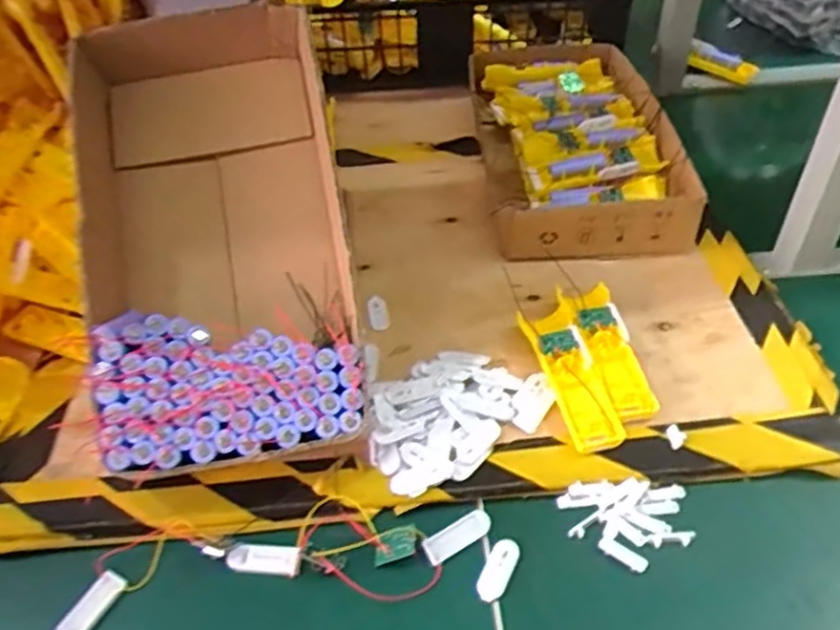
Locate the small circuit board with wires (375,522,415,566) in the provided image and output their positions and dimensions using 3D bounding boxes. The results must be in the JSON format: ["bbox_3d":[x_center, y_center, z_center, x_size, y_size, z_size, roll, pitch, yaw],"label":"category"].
[{"bbox_3d":[-0.020,0.180,0.540,0.036,0.004,0.023,-19,82,-2],"label":"small circuit board with wires"}]

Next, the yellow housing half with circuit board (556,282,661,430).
[{"bbox_3d":[0.180,0.034,0.656,0.046,0.024,0.157,-11,50,-6],"label":"yellow housing half with circuit board"}]

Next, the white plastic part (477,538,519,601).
[{"bbox_3d":[0.061,0.198,0.537,0.021,0.005,0.050,22,54,21],"label":"white plastic part"}]

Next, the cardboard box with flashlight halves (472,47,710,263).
[{"bbox_3d":[0.190,-0.245,0.878,0.220,0.076,0.432,-2,49,1],"label":"cardboard box with flashlight halves"}]

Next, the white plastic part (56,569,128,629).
[{"bbox_3d":[-0.253,0.225,0.526,0.018,0.019,0.060,27,56,24],"label":"white plastic part"}]

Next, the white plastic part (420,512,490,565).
[{"bbox_3d":[0.031,0.177,0.556,0.060,0.007,0.023,-25,53,-17],"label":"white plastic part"}]

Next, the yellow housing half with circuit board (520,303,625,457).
[{"bbox_3d":[0.141,0.055,0.636,0.050,0.023,0.160,-13,50,-8],"label":"yellow housing half with circuit board"}]

